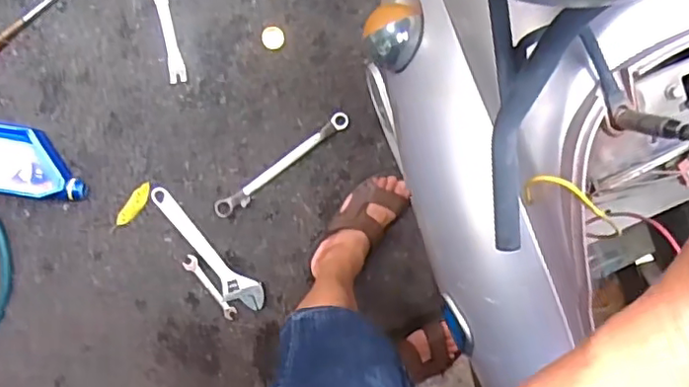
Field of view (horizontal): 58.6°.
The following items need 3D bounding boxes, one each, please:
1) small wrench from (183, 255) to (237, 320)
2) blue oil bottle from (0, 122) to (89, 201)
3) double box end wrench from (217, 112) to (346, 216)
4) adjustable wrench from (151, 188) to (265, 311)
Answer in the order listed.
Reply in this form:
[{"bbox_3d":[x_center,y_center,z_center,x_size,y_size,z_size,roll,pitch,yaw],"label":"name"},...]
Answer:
[{"bbox_3d":[-0.258,0.181,1.179,0.029,0.007,0.142,-39,91,0],"label":"small wrench"},{"bbox_3d":[-0.591,-0.059,1.128,0.220,0.066,0.125,11,90,-1],"label":"blue oil bottle"},{"bbox_3d":[-0.120,-0.055,1.176,0.307,0.010,0.032,-37,91,0],"label":"double box end wrench"},{"bbox_3d":[-0.267,0.113,1.172,0.295,0.012,0.064,45,90,-1],"label":"adjustable wrench"}]

